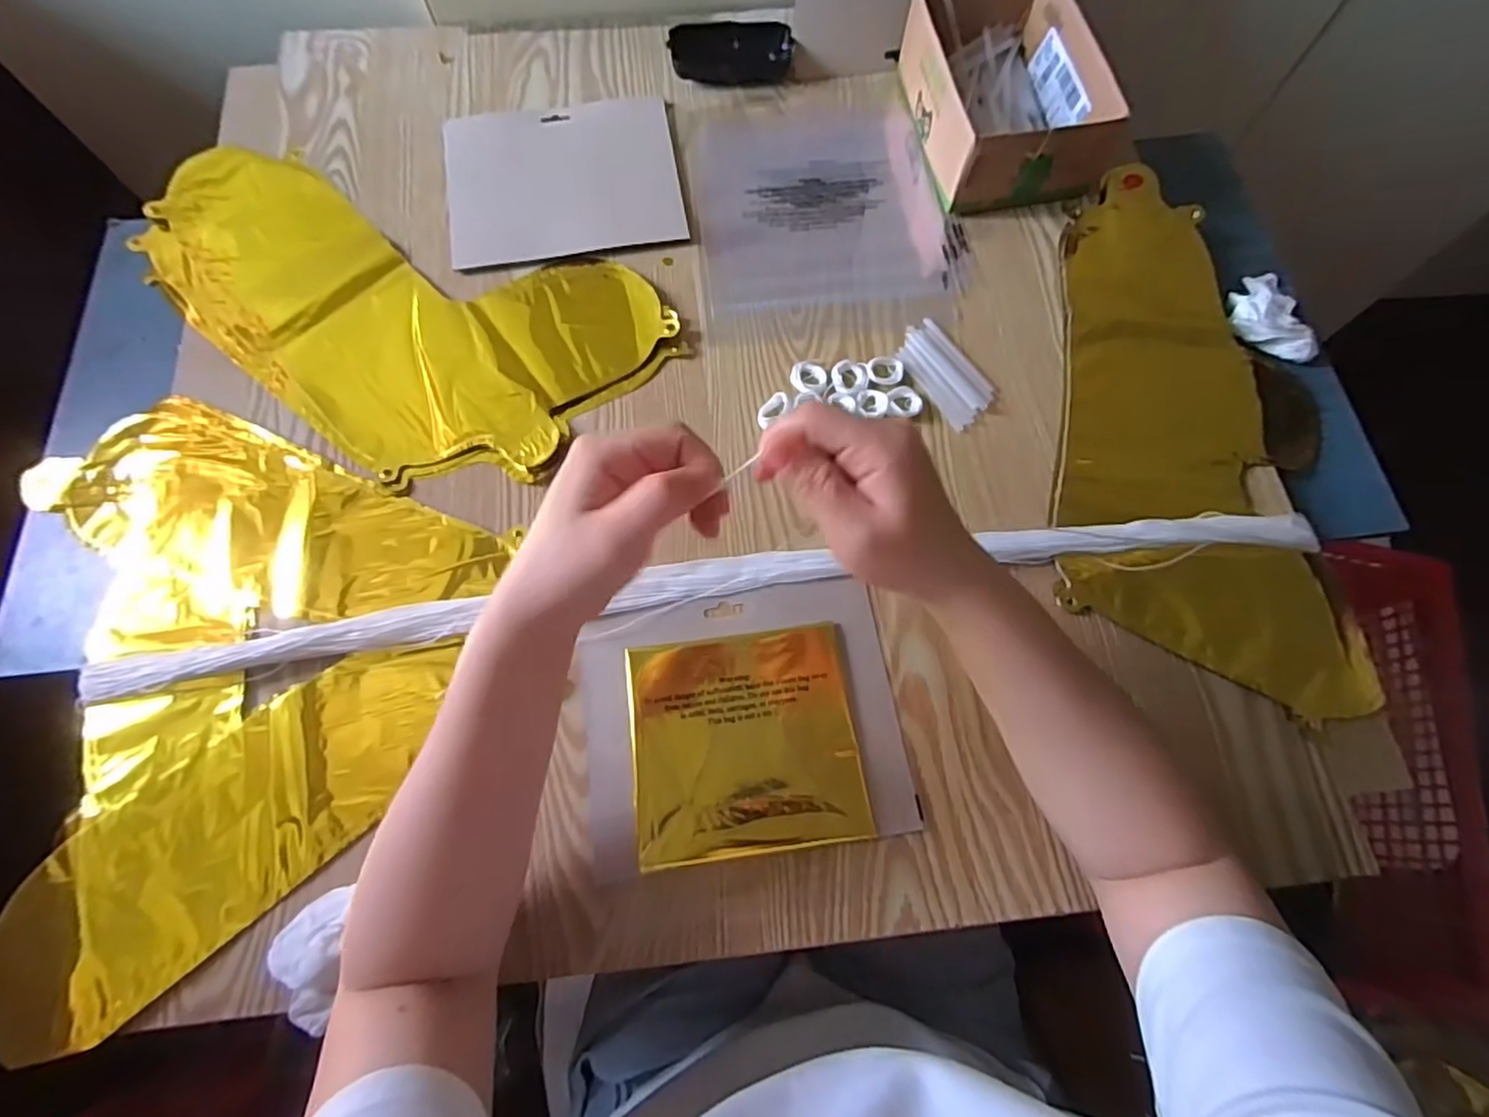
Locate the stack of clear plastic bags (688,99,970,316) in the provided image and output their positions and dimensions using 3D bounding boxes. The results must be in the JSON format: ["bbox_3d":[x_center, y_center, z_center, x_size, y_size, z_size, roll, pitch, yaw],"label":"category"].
[{"bbox_3d":[0.063,-0.306,0.564,0.207,0.013,0.220,-7,70,-4],"label":"stack of clear plastic bags"}]

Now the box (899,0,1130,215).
[{"bbox_3d":[0.214,-0.386,0.550,0.136,0.073,0.185,-11,70,-5],"label":"box"}]

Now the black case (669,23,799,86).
[{"bbox_3d":[-0.012,-0.459,0.599,0.107,0.028,0.044,-6,69,-3],"label":"black case"}]

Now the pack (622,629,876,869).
[{"bbox_3d":[0.000,0.111,0.404,0.135,0.009,0.129,-7,70,-4],"label":"pack"}]

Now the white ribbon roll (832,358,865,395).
[{"bbox_3d":[0.078,-0.135,0.491,0.025,0.006,0.028,13,70,4],"label":"white ribbon roll"}]

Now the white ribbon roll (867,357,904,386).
[{"bbox_3d":[0.105,-0.140,0.494,0.027,0.004,0.023,3,69,0],"label":"white ribbon roll"}]

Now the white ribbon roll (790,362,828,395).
[{"bbox_3d":[0.048,-0.136,0.493,0.026,0.005,0.030,-8,70,-4],"label":"white ribbon roll"}]

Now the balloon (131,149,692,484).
[{"bbox_3d":[-0.281,-0.211,0.520,0.412,0.013,0.229,35,72,11],"label":"balloon"}]

